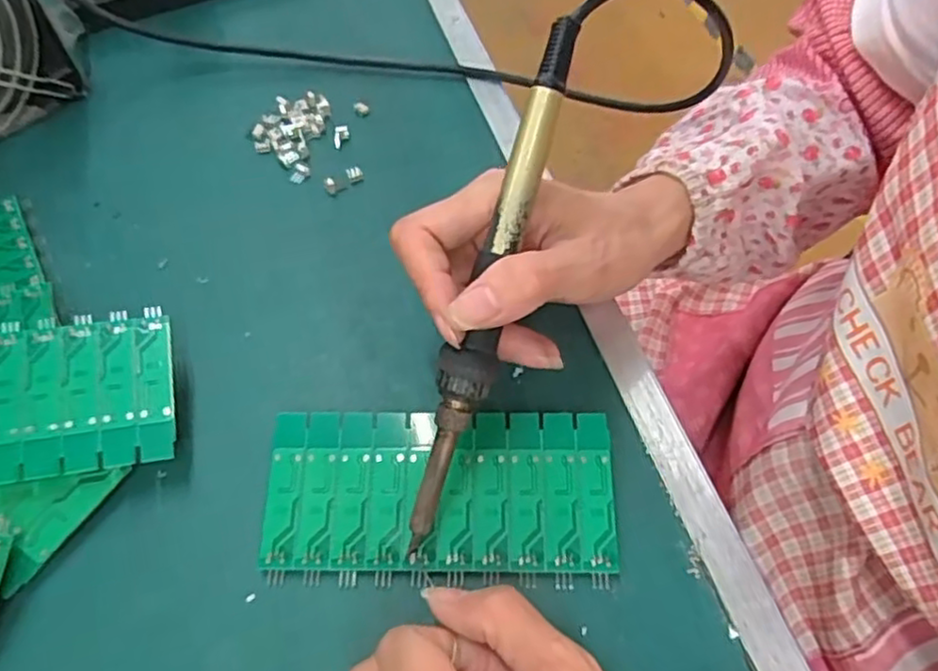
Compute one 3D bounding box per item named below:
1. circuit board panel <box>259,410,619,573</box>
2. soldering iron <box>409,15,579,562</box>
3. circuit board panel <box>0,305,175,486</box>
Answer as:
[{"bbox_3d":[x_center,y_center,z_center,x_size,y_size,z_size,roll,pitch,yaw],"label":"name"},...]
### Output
[{"bbox_3d":[-0.012,0.062,0.274,0.137,0.010,0.061,0,60,1],"label":"circuit board panel"},{"bbox_3d":[0.007,-0.014,0.249,0.019,0.015,0.201,16,94,10],"label":"soldering iron"},{"bbox_3d":[-0.192,0.028,0.270,0.138,0.004,0.064,-9,71,-14],"label":"circuit board panel"}]

